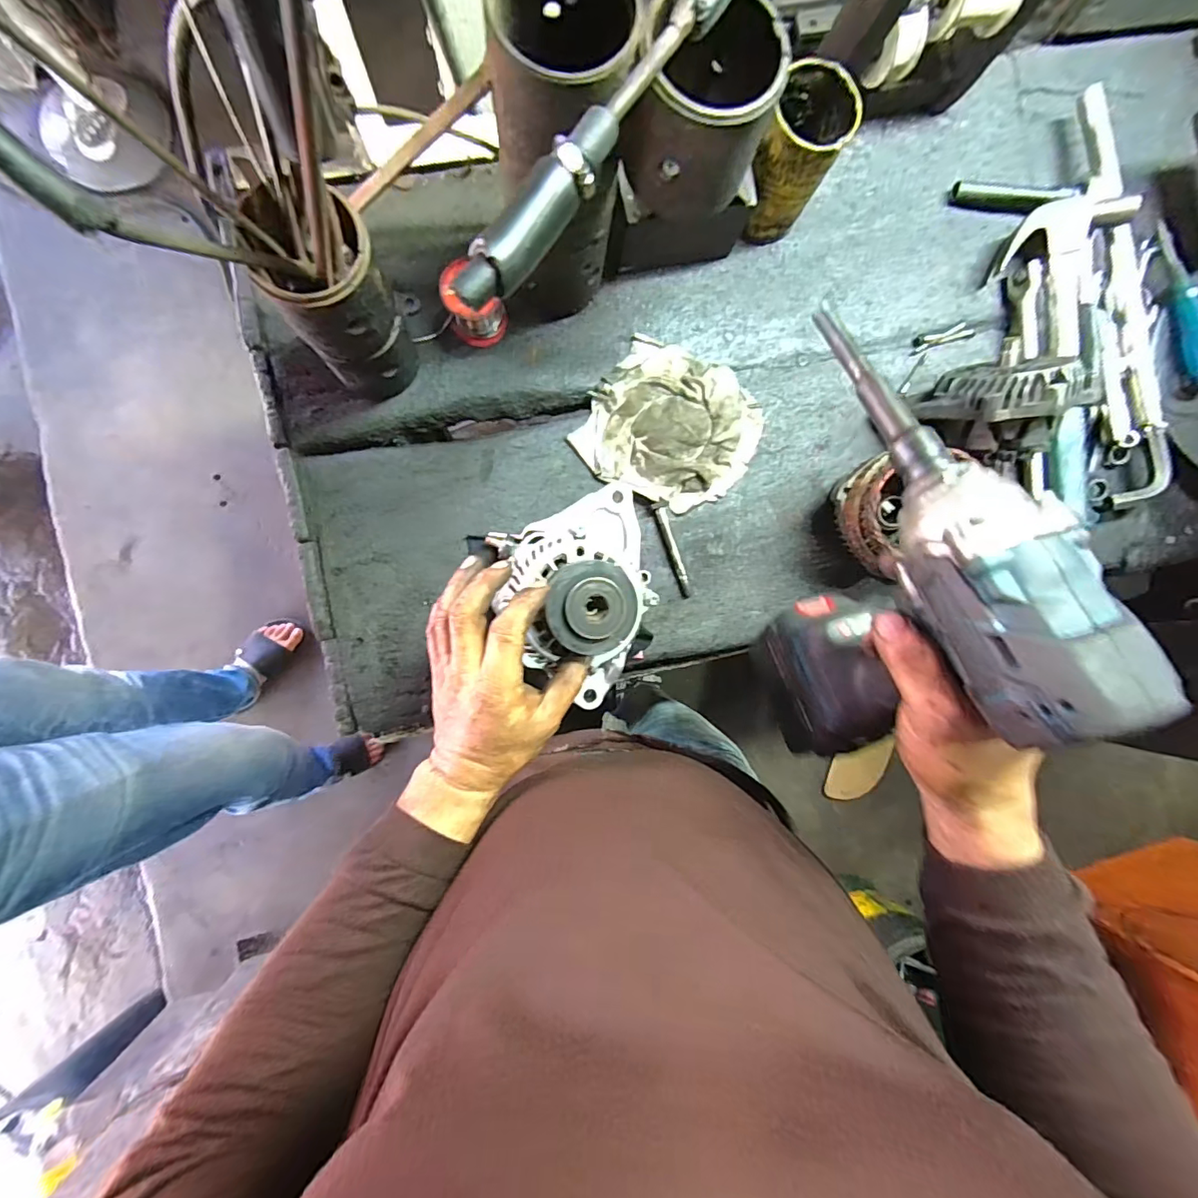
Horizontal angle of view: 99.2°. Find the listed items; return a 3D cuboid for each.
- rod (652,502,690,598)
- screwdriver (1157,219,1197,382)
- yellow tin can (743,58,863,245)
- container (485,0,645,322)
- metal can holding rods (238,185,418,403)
[{"bbox_3d":[0.077,-0.050,0.528,0.016,0.015,0.100,-17,91,-6],"label":"rod"},{"bbox_3d":[0.609,-0.305,0.522,0.030,0.029,0.185,1,76,-5],"label":"screwdriver"},{"bbox_3d":[0.175,-0.404,0.473,0.072,0.112,0.077,22,87,-5],"label":"yellow tin can"},{"bbox_3d":[-0.029,-0.324,0.397,0.090,0.228,0.099,6,88,-5],"label":"container"},{"bbox_3d":[-0.195,-0.223,0.411,0.080,0.170,0.066,5,89,-5],"label":"metal can holding rods"}]

